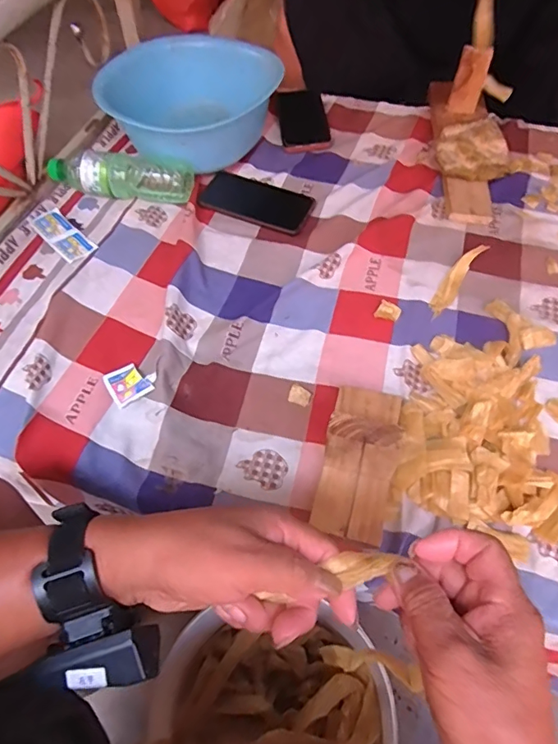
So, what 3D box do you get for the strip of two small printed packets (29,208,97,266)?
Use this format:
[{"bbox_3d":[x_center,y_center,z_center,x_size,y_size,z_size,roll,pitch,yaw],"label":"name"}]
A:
[{"bbox_3d":[-0.312,-0.197,0.701,0.102,0.005,0.048,42,60,13],"label":"strip of two small printed packets"}]

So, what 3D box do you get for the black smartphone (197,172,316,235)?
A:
[{"bbox_3d":[-0.033,-0.260,0.741,0.170,0.011,0.087,21,62,13],"label":"black smartphone"}]

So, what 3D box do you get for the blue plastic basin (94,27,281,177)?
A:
[{"bbox_3d":[-0.141,-0.435,0.789,0.270,0.106,0.270,-1,59,1],"label":"blue plastic basin"}]

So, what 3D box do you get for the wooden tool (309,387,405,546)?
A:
[{"bbox_3d":[0.080,0.072,0.465,0.073,0.092,0.162,13,60,9],"label":"wooden tool"}]

